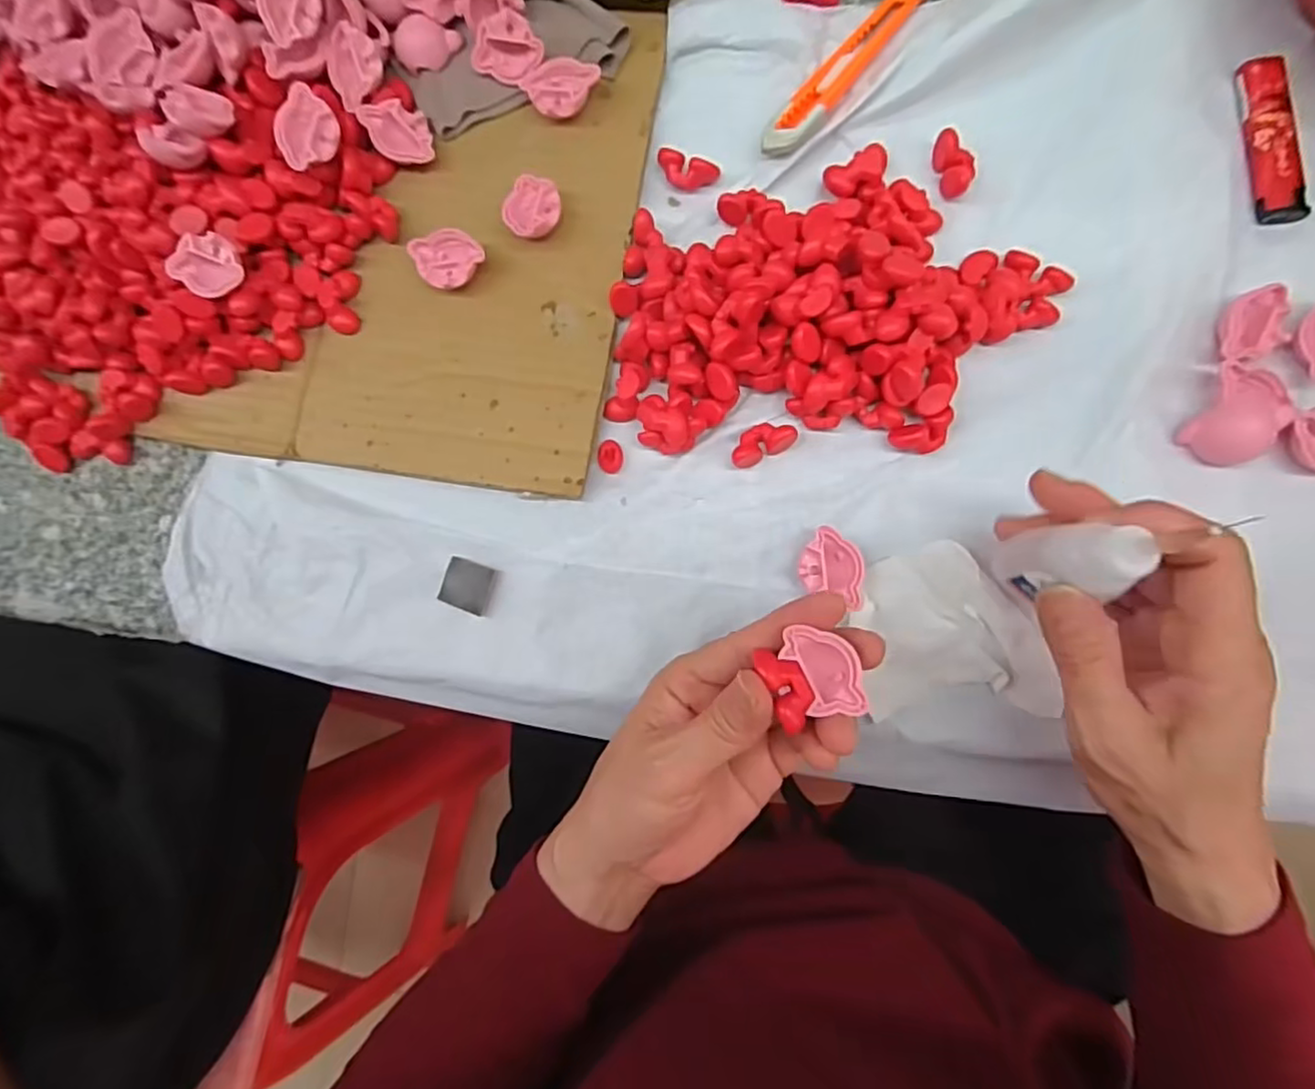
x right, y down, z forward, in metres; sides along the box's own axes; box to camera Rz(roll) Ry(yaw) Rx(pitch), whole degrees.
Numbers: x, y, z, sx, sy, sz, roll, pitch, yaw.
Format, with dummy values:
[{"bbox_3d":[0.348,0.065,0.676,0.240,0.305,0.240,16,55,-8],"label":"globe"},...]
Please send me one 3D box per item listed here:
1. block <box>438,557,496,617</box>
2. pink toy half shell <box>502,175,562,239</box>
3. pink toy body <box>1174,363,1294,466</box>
[{"bbox_3d":[-0.092,0.020,0.324,0.024,0.004,0.023,17,86,7],"label":"block"},{"bbox_3d":[-0.060,-0.164,0.331,0.026,0.017,0.033,6,85,6],"label":"pink toy half shell"},{"bbox_3d":[0.254,-0.054,0.290,0.039,0.020,0.041,0,87,5],"label":"pink toy body"}]

